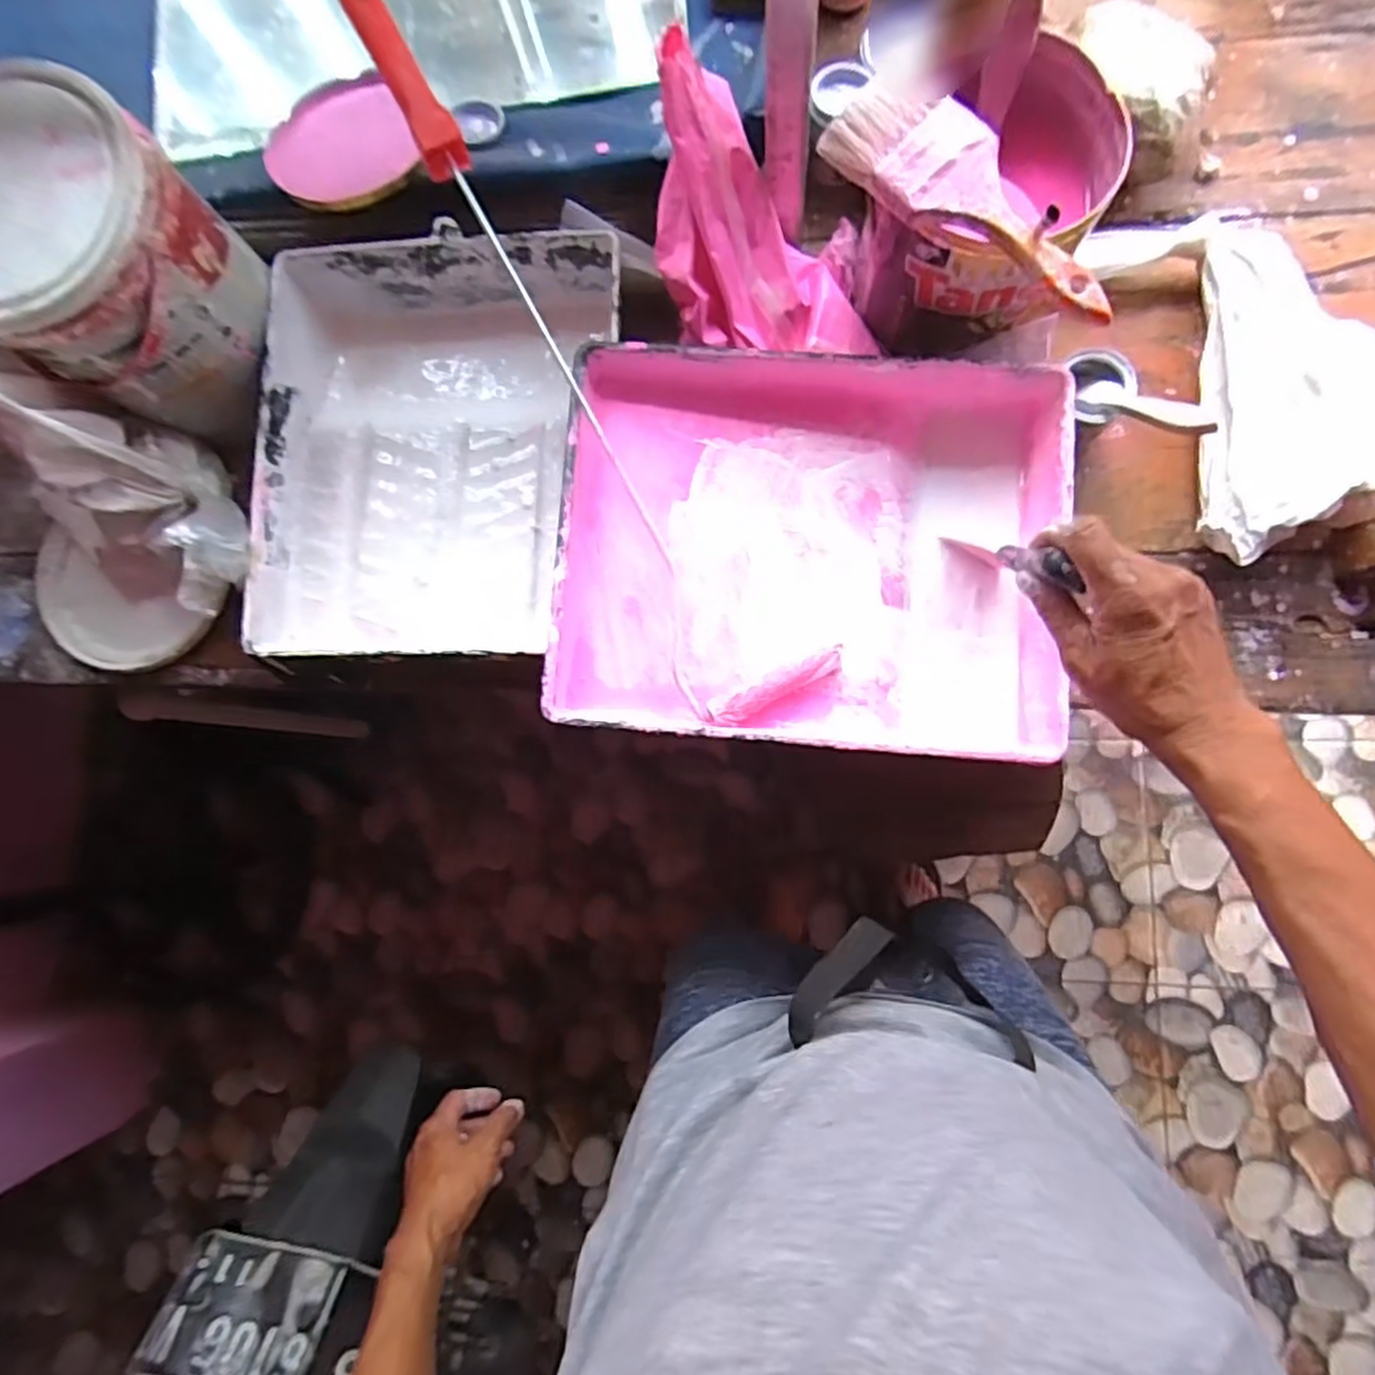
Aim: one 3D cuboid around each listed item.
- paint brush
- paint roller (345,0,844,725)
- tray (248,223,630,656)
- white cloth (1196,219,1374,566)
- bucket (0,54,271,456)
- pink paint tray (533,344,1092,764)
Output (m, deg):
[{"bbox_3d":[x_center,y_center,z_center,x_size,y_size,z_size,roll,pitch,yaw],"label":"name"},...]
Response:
[{"bbox_3d":[0.176,-0.296,0.434,0.198,0.019,0.071,41,90,9],"label":"paint brush"},{"bbox_3d":[-0.086,-0.239,0.518,0.109,0.111,0.582,-32,81,3],"label":"paint roller"},{"bbox_3d":[-0.207,-0.193,0.609,0.274,0.093,0.340,3,84,7],"label":"tray"},{"bbox_3d":[0.452,-0.221,0.518,0.138,0.038,0.263,5,85,8],"label":"white cloth"},{"bbox_3d":[-0.438,-0.316,0.543,0.176,0.161,0.169,-1,84,7],"label":"bucket"},{"bbox_3d":[0.090,-0.095,0.531,0.351,0.088,0.275,3,84,7],"label":"pink paint tray"}]

